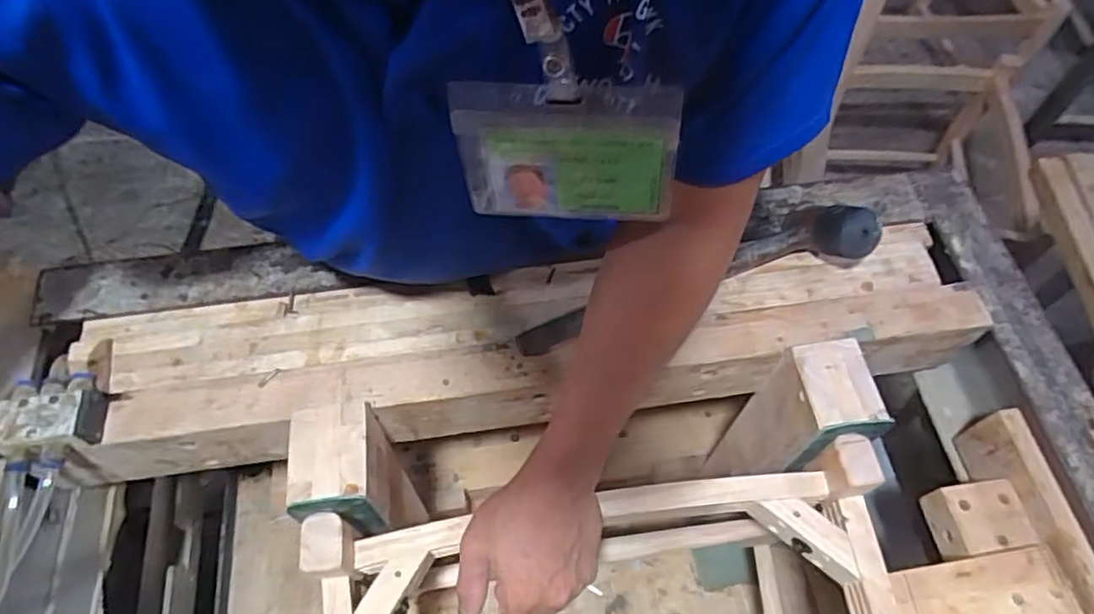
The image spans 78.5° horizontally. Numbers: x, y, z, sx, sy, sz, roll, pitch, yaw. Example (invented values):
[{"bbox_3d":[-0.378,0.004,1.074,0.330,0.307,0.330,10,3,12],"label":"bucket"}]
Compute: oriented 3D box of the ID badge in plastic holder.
[{"bbox_3d":[0.008,-0.070,0.314,0.098,0.083,0.008,5,60,3],"label":"ID badge in plastic holder"}]

